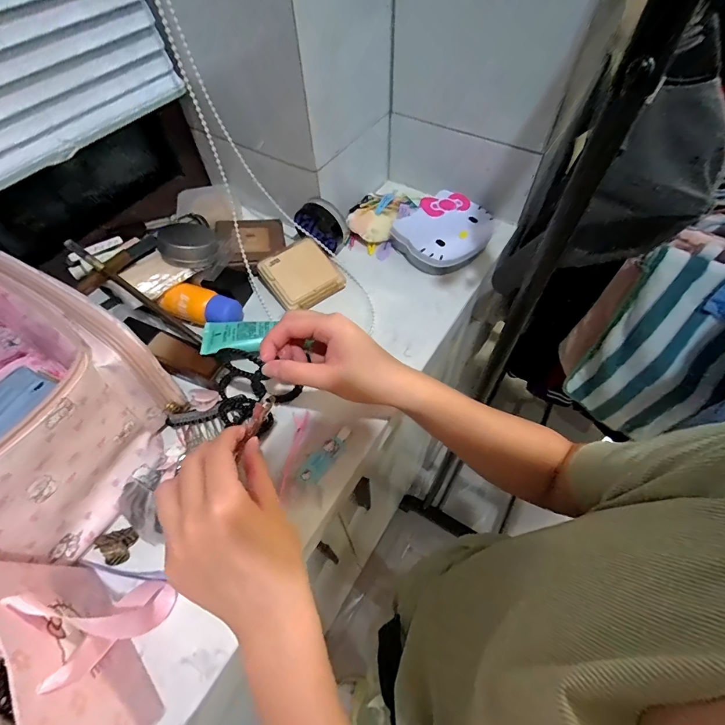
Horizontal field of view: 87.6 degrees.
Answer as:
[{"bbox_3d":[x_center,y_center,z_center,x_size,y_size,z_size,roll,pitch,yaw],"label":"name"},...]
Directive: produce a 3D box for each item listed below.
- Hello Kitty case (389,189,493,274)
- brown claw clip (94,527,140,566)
[{"bbox_3d":[0.103,-0.162,0.470,0.099,0.027,0.110,39,66,23],"label":"Hello Kitty case"},{"bbox_3d":[-0.194,0.146,0.301,0.025,0.016,0.023,-26,60,-15],"label":"brown claw clip"}]

